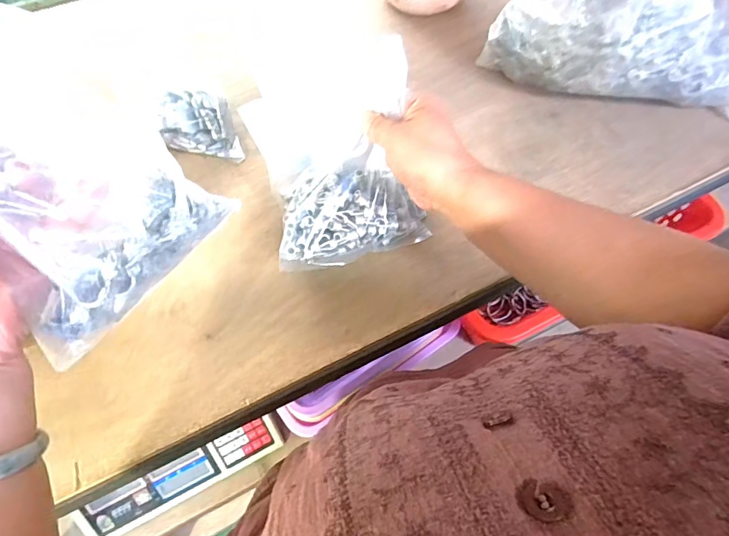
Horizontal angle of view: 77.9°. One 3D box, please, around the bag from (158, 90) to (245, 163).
[{"bbox_3d":[-0.168,-0.147,0.461,0.077,0.045,0.064,-8,62,-4],"label":"bag"}]

